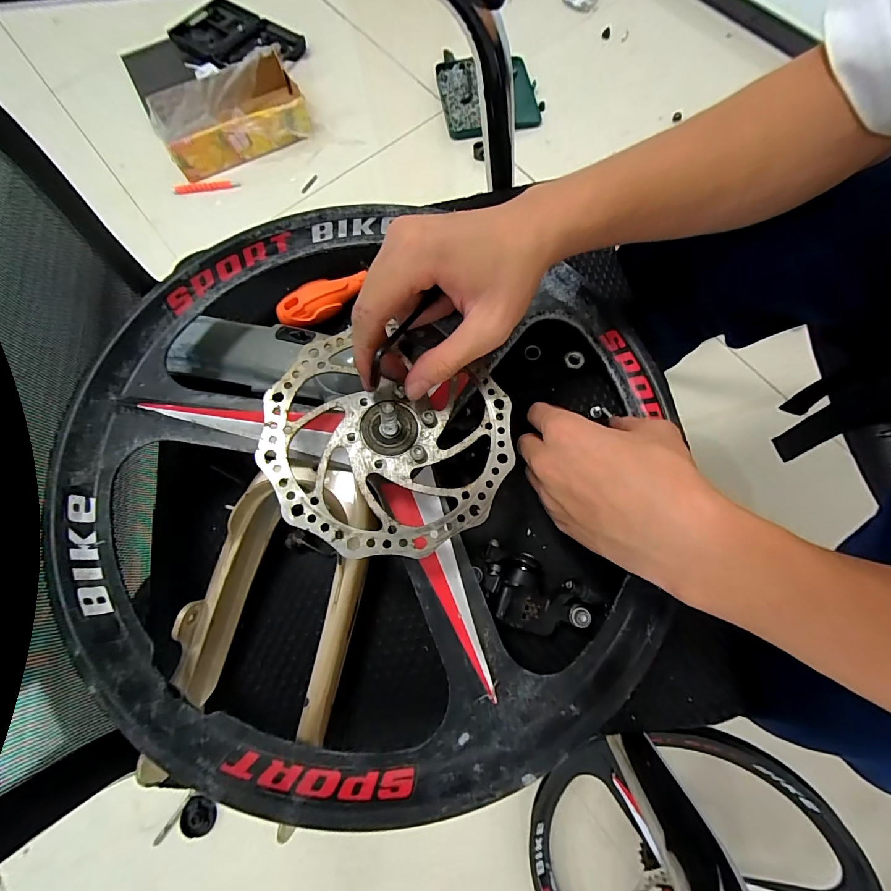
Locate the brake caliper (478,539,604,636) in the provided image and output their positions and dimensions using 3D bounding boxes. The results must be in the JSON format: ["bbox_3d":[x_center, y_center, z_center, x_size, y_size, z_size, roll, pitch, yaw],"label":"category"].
[{"bbox_3d":[0.057,0.101,0.267,0.075,0.038,0.045,27,77,9],"label":"brake caliper"}]

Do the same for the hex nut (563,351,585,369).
[{"bbox_3d":[0.108,-0.072,0.328,0.016,0.004,0.015,-7,74,0],"label":"hex nut"}]

